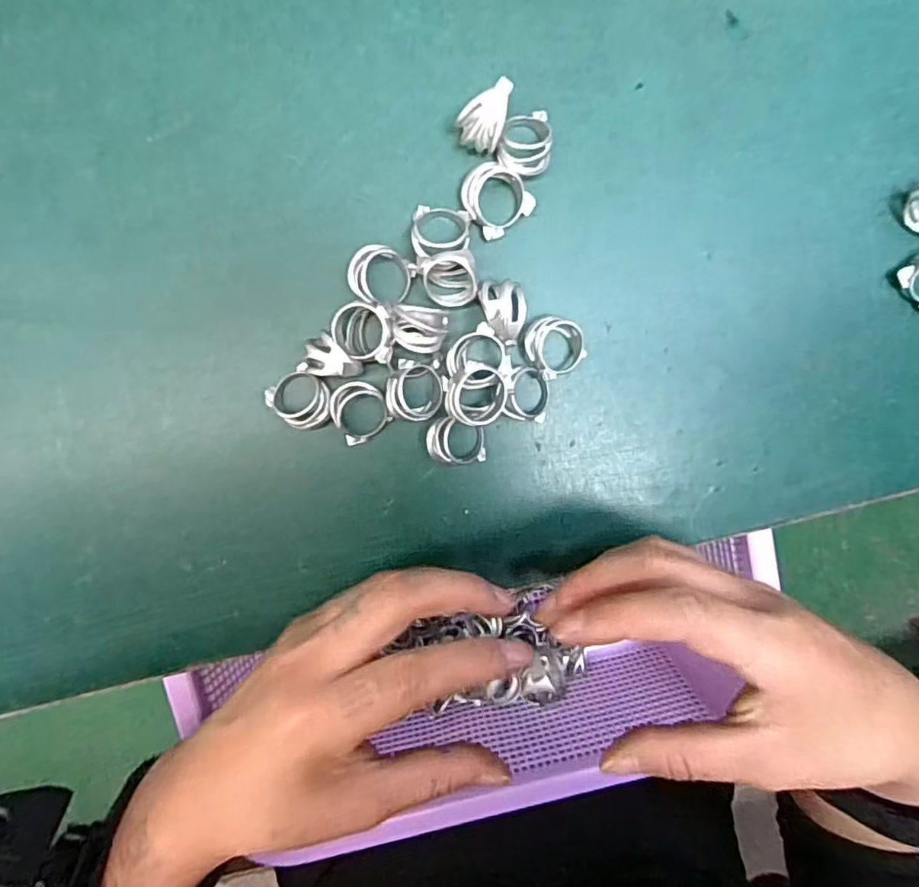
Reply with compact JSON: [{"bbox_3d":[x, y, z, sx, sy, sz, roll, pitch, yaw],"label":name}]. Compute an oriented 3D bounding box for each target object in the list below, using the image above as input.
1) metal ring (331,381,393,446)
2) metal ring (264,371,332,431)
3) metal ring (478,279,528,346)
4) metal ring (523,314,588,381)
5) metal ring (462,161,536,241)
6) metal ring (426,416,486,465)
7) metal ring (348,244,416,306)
[{"bbox_3d":[-0.041,-0.012,0.238,0.020,0.010,0.023,-31,97,1],"label":"metal ring"},{"bbox_3d":[-0.063,-0.018,0.237,0.025,0.011,0.022,40,93,-7],"label":"metal ring"},{"bbox_3d":[0.018,-0.051,0.230,0.020,0.023,0.024,-7,97,-2],"label":"metal ring"},{"bbox_3d":[0.039,-0.040,0.241,0.025,0.009,0.025,0,97,-3],"label":"metal ring"},{"bbox_3d":[0.014,-0.097,0.231,0.024,0.013,0.026,0,97,-3],"label":"metal ring"},{"bbox_3d":[-0.001,-0.001,0.240,0.025,0.013,0.018,6,96,-4],"label":"metal ring"},{"bbox_3d":[-0.031,-0.066,0.229,0.024,0.018,0.023,0,97,-3],"label":"metal ring"}]

